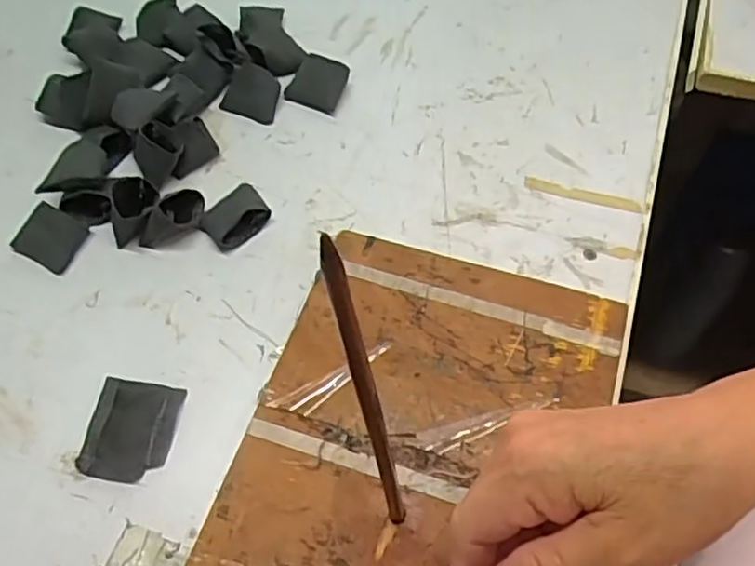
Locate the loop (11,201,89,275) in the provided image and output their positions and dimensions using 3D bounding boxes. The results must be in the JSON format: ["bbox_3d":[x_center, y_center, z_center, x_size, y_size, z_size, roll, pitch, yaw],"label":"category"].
[{"bbox_3d":[-0.210,-0.030,0.432,0.037,0.017,0.035,20,62,15],"label":"loop"}]

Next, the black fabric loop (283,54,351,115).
[{"bbox_3d":[-0.044,-0.145,0.487,0.040,0.022,0.030,19,62,15],"label":"black fabric loop"}]

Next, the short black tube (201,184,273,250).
[{"bbox_3d":[-0.091,-0.045,0.433,0.042,0.018,0.034,-37,63,-18],"label":"short black tube"}]

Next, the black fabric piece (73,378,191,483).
[{"bbox_3d":[-0.134,0.079,0.368,0.047,0.004,0.054,6,59,7],"label":"black fabric piece"}]

